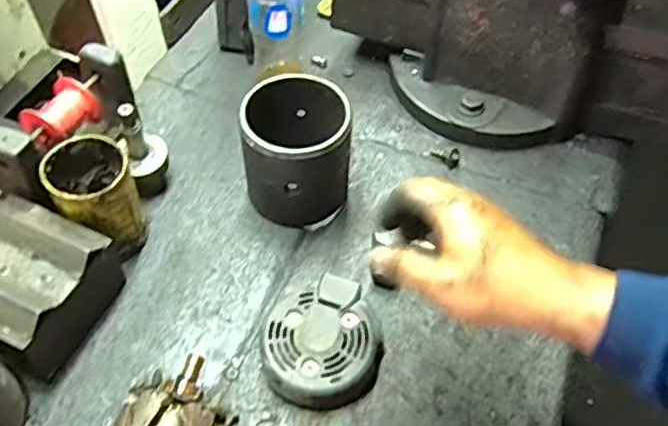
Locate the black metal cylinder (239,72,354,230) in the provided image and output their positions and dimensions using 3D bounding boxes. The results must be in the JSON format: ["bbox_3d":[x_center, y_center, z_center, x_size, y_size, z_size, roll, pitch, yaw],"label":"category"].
[{"bbox_3d":[-0.037,-0.071,0.668,0.101,0.117,0.124,0,54,0],"label":"black metal cylinder"}]

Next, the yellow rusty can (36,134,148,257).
[{"bbox_3d":[-0.229,-0.011,0.628,0.069,0.118,0.090,-26,58,-18],"label":"yellow rusty can"}]

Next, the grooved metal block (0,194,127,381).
[{"bbox_3d":[-0.277,0.066,0.584,0.118,0.098,0.123,19,56,14],"label":"grooved metal block"}]

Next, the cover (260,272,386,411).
[{"bbox_3d":[-0.011,0.120,0.588,0.107,0.031,0.104,-15,55,-11],"label":"cover"}]

